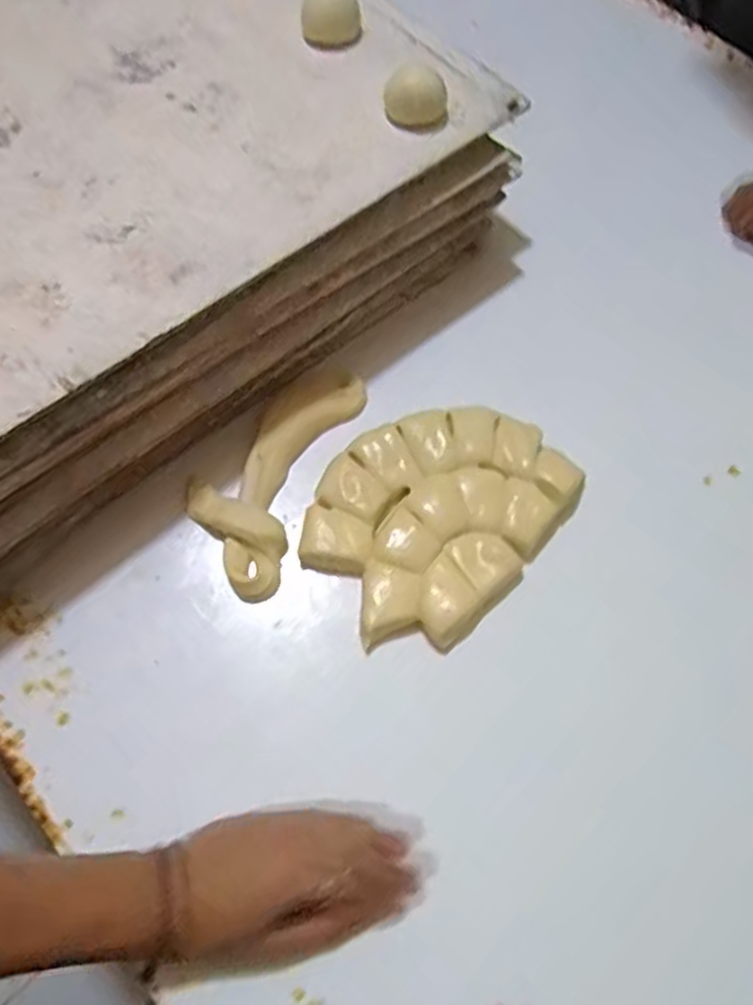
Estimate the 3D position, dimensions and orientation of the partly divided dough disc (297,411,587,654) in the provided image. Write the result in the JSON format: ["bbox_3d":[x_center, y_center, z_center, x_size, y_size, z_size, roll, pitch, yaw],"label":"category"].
[{"bbox_3d":[0.049,0.006,0.554,0.202,0.015,0.161,-36,71,-17],"label":"partly divided dough disc"}]

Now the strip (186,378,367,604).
[{"bbox_3d":[-0.091,-0.029,0.574,0.100,0.026,0.198,21,66,7],"label":"strip"}]

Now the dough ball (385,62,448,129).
[{"bbox_3d":[0.031,-0.307,0.545,0.043,0.025,0.044,1,65,-2],"label":"dough ball"}]

